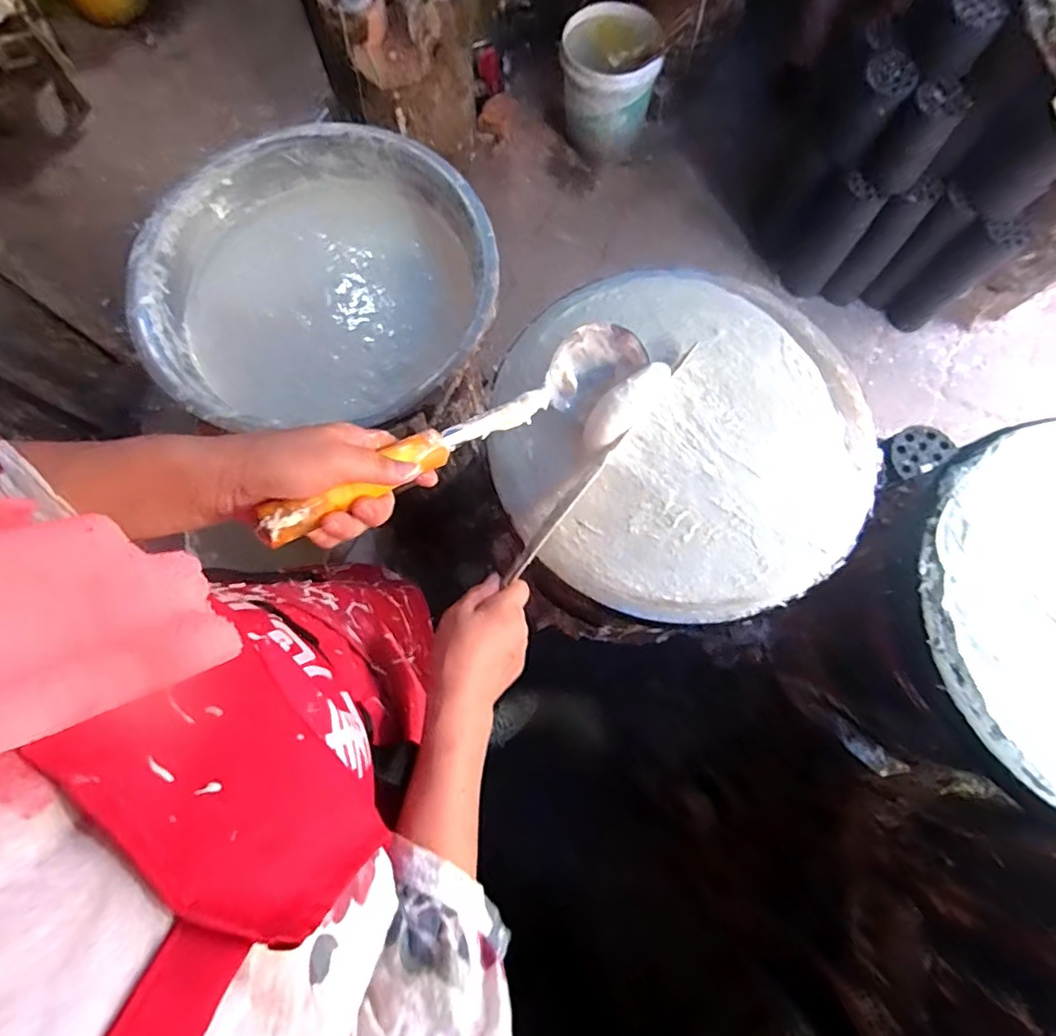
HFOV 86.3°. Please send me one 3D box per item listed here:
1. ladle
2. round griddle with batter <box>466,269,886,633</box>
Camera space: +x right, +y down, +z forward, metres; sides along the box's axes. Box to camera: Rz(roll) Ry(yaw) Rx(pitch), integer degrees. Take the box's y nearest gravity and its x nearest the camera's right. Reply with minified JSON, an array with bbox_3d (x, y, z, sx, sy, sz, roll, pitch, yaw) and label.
[{"bbox_3d":[-0.035,-0.075,0.445,0.064,0.074,0.363,47,52,11],"label":"ladle"},{"bbox_3d":[0.148,-0.088,0.559,0.362,0.039,0.364,0,76,2],"label":"round griddle with batter"}]

